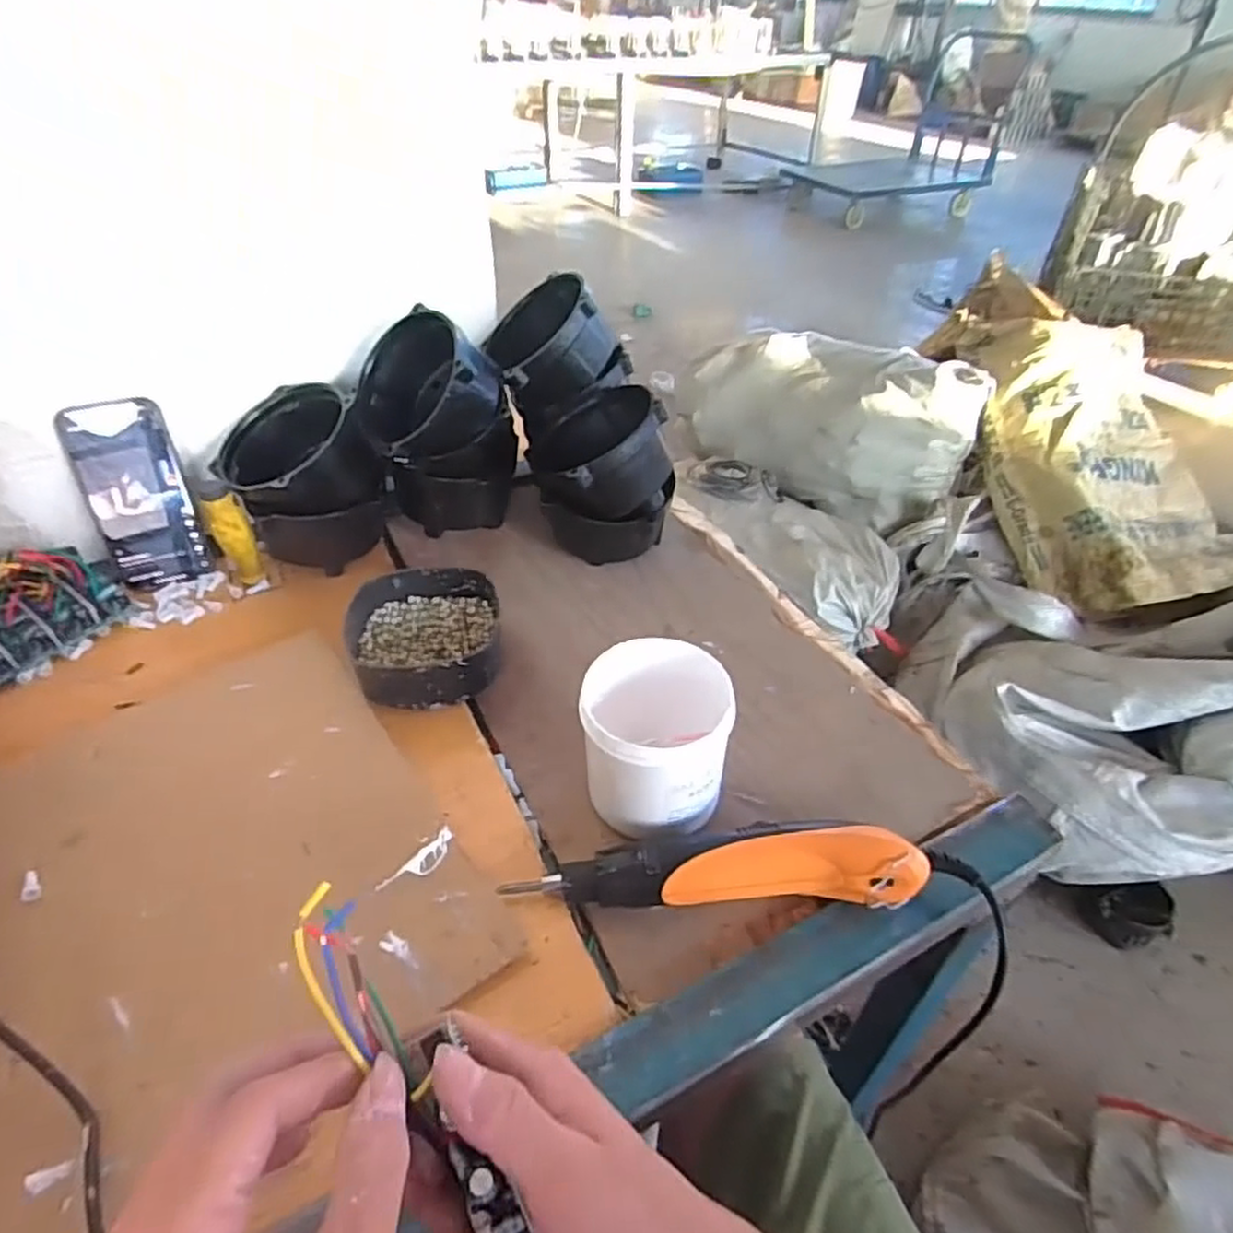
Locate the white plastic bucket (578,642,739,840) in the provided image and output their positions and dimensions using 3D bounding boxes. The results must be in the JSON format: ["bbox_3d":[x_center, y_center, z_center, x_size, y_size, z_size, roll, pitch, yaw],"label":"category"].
[{"bbox_3d":[0.025,0.086,0.477,0.089,0.115,0.082,1,42,0],"label":"white plastic bucket"}]

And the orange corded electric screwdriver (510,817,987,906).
[{"bbox_3d":[0.076,0.153,0.448,0.283,0.048,0.048,2,42,1],"label":"orange corded electric screwdriver"}]

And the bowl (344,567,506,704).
[{"bbox_3d":[-0.153,0.016,0.592,0.115,0.045,0.126,1,42,0],"label":"bowl"}]

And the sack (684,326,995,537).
[{"bbox_3d":[0.437,-0.468,1.626,0.671,0.265,0.304,27,48,27],"label":"sack"}]

